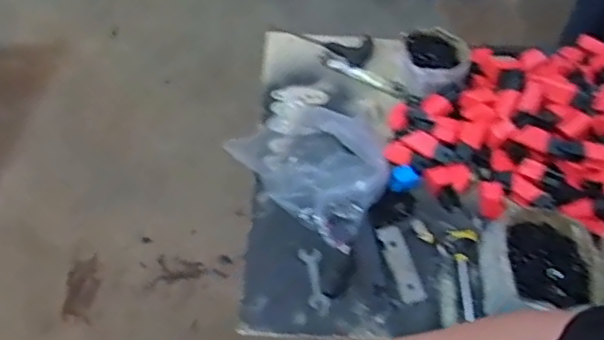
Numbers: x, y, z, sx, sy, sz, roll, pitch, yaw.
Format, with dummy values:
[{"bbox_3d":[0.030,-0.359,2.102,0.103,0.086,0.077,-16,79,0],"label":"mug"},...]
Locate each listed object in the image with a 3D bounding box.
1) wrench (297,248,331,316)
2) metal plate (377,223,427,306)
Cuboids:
[{"bbox_3d":[0.019,0.155,0.898,0.030,0.007,0.105,-18,47,3],"label":"wrench"},{"bbox_3d":[0.141,0.132,0.912,0.032,0.005,0.116,-12,54,-10],"label":"metal plate"}]

